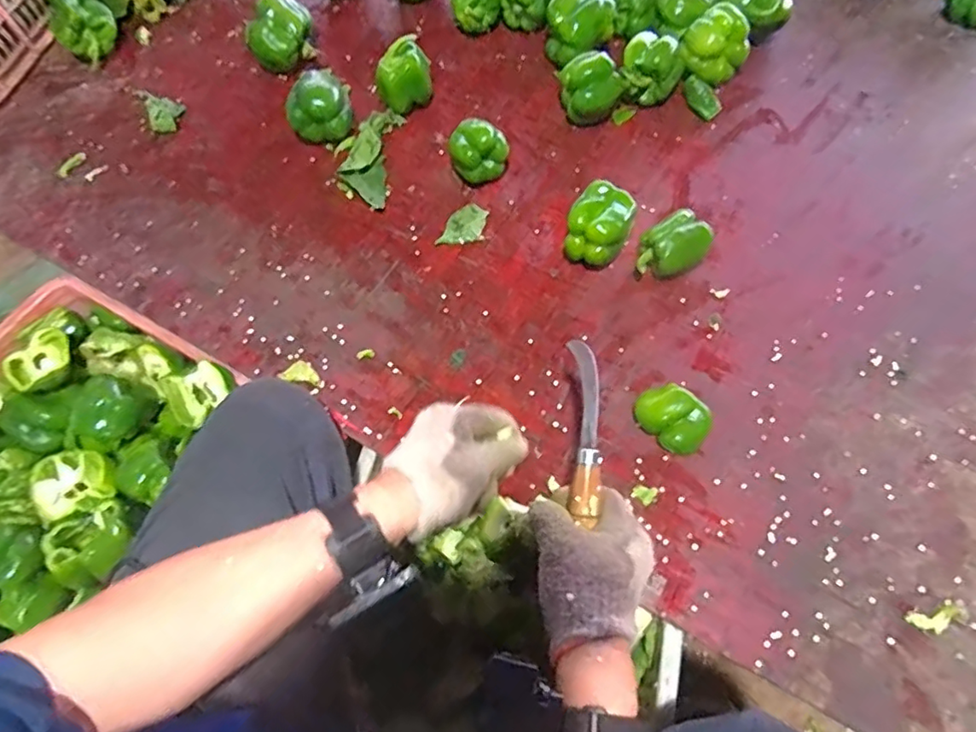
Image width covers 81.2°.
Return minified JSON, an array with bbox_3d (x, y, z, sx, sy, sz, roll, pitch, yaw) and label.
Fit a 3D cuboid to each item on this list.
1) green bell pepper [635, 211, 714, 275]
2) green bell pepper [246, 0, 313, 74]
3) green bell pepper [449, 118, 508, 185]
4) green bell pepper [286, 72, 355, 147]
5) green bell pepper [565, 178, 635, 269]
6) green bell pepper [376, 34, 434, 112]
[{"bbox_3d":[0.192,-0.124,0.600,0.080,0.053,0.053,-29,67,-10],"label":"green bell pepper"},{"bbox_3d":[-0.273,-0.441,0.764,0.063,0.085,0.078,35,72,17],"label":"green bell pepper"},{"bbox_3d":[-0.010,-0.248,0.665,0.068,0.059,0.060,-8,65,-1],"label":"green bell pepper"},{"bbox_3d":[-0.210,-0.321,0.709,0.079,0.068,0.079,-22,66,-7],"label":"green bell pepper"},{"bbox_3d":[0.119,-0.146,0.608,0.061,0.066,0.074,19,68,11],"label":"green bell pepper"},{"bbox_3d":[-0.105,-0.355,0.714,0.071,0.078,0.056,-12,65,-3],"label":"green bell pepper"}]

